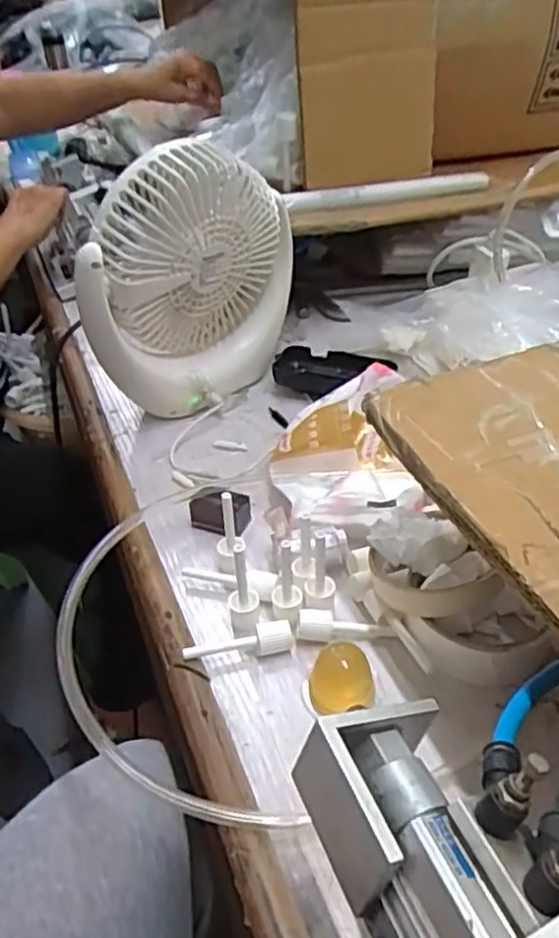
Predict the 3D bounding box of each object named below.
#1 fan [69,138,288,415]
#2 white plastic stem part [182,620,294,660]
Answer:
[{"bbox_3d":[-0.074,-0.156,0.601,0.070,0.207,0.187,28,48,34],"label":"fan"},{"bbox_3d":[-0.024,0.105,0.416,0.064,0.015,0.015,-11,39,-10],"label":"white plastic stem part"}]

